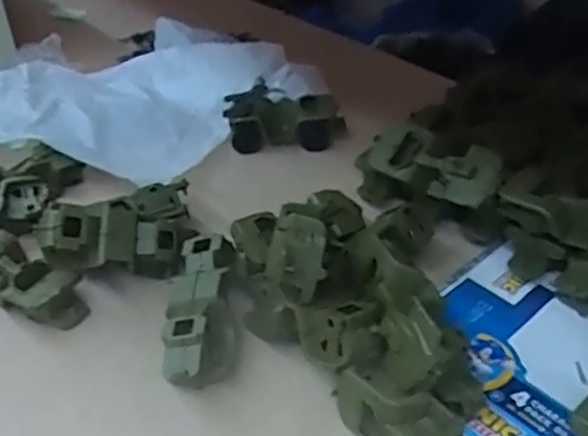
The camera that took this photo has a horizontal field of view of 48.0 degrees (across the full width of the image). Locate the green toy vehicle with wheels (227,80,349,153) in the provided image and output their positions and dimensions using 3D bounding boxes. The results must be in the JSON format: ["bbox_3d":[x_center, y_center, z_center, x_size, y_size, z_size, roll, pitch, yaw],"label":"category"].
[{"bbox_3d":[-0.020,-0.168,1.104,0.181,0.090,0.113,-12,39,-13],"label":"green toy vehicle with wheels"}]

